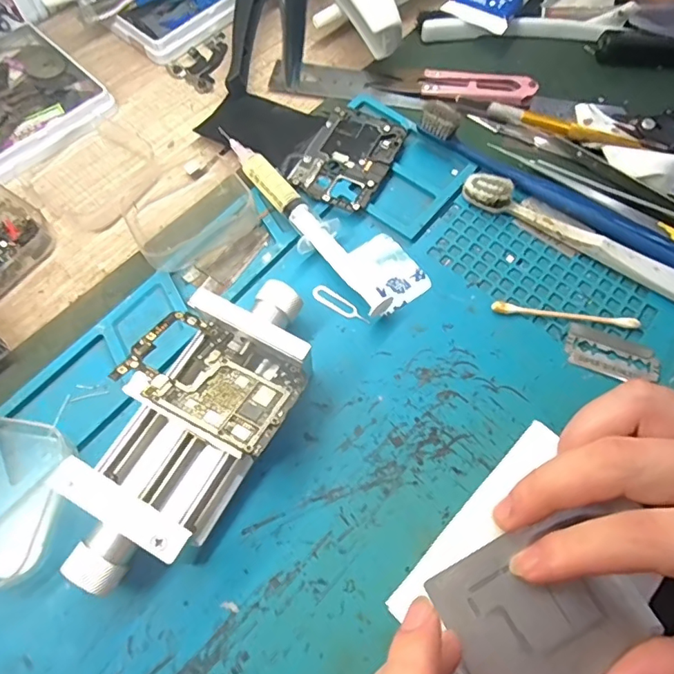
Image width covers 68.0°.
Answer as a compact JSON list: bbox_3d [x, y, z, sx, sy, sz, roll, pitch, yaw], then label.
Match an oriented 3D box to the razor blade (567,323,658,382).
[{"bbox_3d":[0.132,0.008,0.239,0.042,0.004,0.023,21,68,9],"label":"razor blade"}]

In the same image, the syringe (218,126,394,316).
[{"bbox_3d":[-0.019,-0.063,0.262,0.020,0.017,0.137,-35,71,-14],"label":"syringe"}]

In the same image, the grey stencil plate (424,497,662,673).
[{"bbox_3d":[0.080,0.102,0.188,0.074,0.006,0.055,-24,68,-10],"label":"grey stencil plate"}]

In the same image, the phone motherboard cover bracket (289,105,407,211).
[{"bbox_3d":[0.007,-0.102,0.285,0.047,0.006,0.067,26,69,11],"label":"phone motherboard cover bracket"}]

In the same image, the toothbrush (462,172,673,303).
[{"bbox_3d":[0.148,-0.039,0.254,0.181,0.012,0.016,31,70,13],"label":"toothbrush"}]

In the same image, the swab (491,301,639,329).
[{"bbox_3d":[0.113,-0.011,0.246,0.071,0.005,0.007,8,67,4],"label":"swab"}]

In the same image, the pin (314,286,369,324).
[{"bbox_3d":[0.002,-0.017,0.249,0.033,0.004,0.009,33,70,14],"label":"pin"}]

